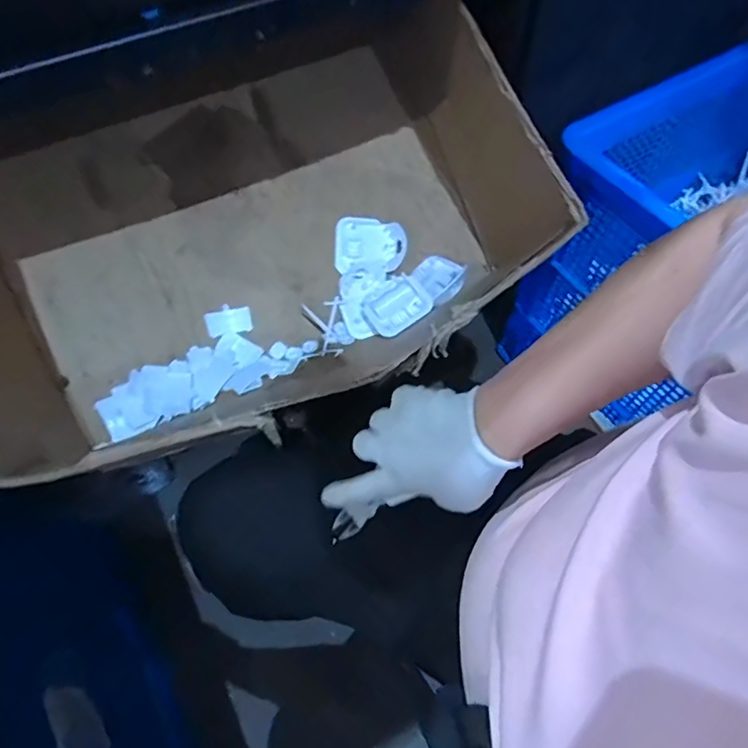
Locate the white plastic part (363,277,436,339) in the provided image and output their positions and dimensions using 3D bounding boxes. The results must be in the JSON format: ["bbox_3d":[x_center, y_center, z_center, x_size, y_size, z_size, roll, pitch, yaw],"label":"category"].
[{"bbox_3d":[0.035,-0.098,0.761,0.090,0.014,0.073,-35,63,2],"label":"white plastic part"}]

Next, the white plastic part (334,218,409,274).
[{"bbox_3d":[-0.006,-0.198,0.804,0.107,0.017,0.083,0,88,-3],"label":"white plastic part"}]

